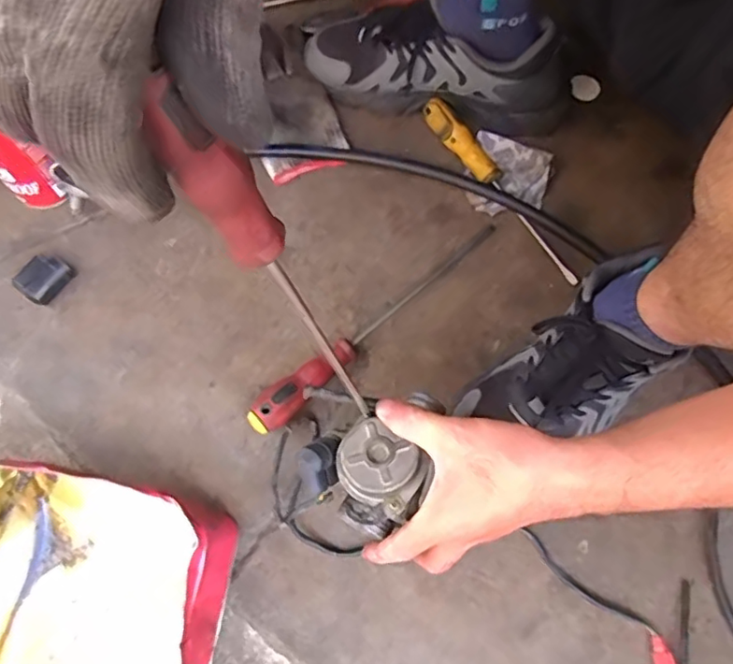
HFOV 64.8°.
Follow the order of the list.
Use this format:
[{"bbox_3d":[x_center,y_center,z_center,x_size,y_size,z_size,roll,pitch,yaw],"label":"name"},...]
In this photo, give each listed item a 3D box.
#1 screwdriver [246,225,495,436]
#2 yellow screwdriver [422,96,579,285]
[{"bbox_3d":[0.011,-0.017,0.539,0.029,0.032,0.303,42,74,14],"label":"screwdriver"},{"bbox_3d":[0.139,-0.150,0.592,0.026,0.032,0.239,-36,74,-14],"label":"yellow screwdriver"}]

